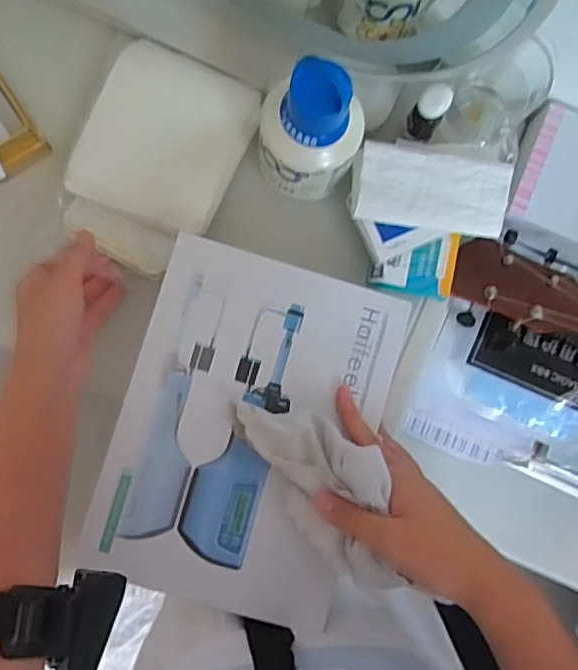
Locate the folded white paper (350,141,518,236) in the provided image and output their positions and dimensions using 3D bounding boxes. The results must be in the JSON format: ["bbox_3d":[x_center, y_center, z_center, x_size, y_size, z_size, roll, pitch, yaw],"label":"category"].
[{"bbox_3d":[0.116,-0.118,0.489,0.118,0.017,0.062,7,84,-5],"label":"folded white paper"}]

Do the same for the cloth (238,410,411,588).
[{"bbox_3d":[0.027,0.101,0.407,0.064,0.042,0.141,-30,88,-8],"label":"cloth"}]

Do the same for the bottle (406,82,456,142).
[{"bbox_3d":[0.117,-0.187,0.513,0.027,0.057,0.023,25,82,-2],"label":"bottle"}]

